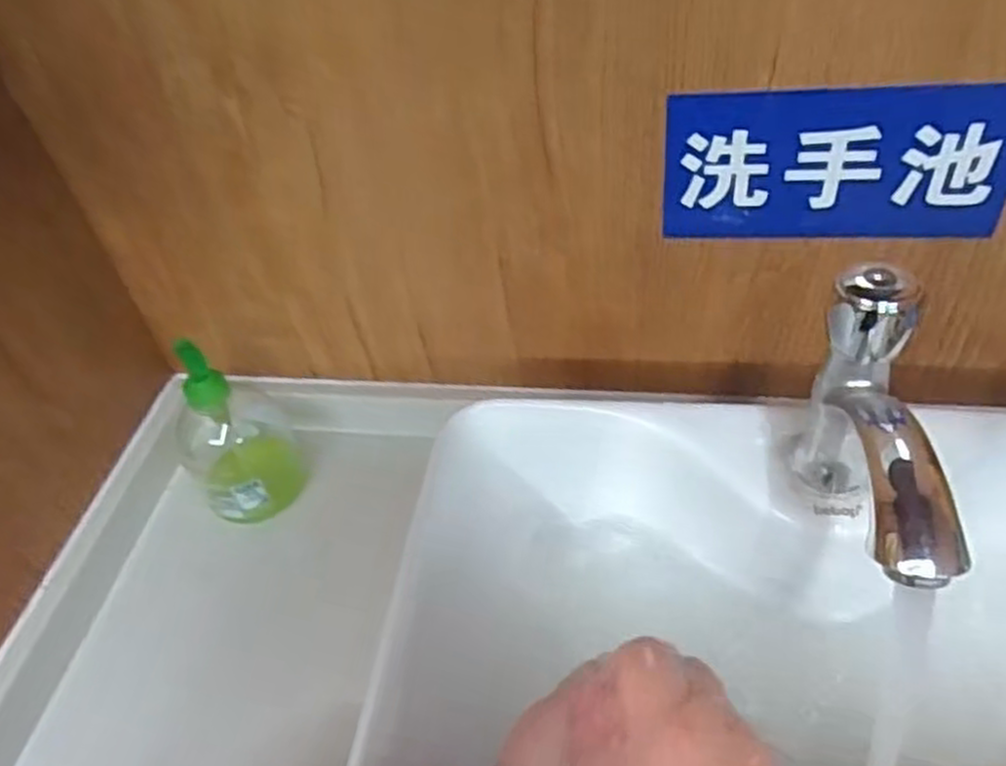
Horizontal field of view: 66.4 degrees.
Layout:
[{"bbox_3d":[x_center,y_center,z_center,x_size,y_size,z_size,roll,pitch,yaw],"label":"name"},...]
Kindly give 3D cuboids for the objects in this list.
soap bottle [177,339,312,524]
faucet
[{"bbox_3d":[-0.214,0.030,0.601,0.082,0.154,0.095,-29,49,-19],"label":"soap bottle"},{"bbox_3d":[0.167,0.038,0.351,0.032,0.127,0.137,1,46,8],"label":"faucet"}]

